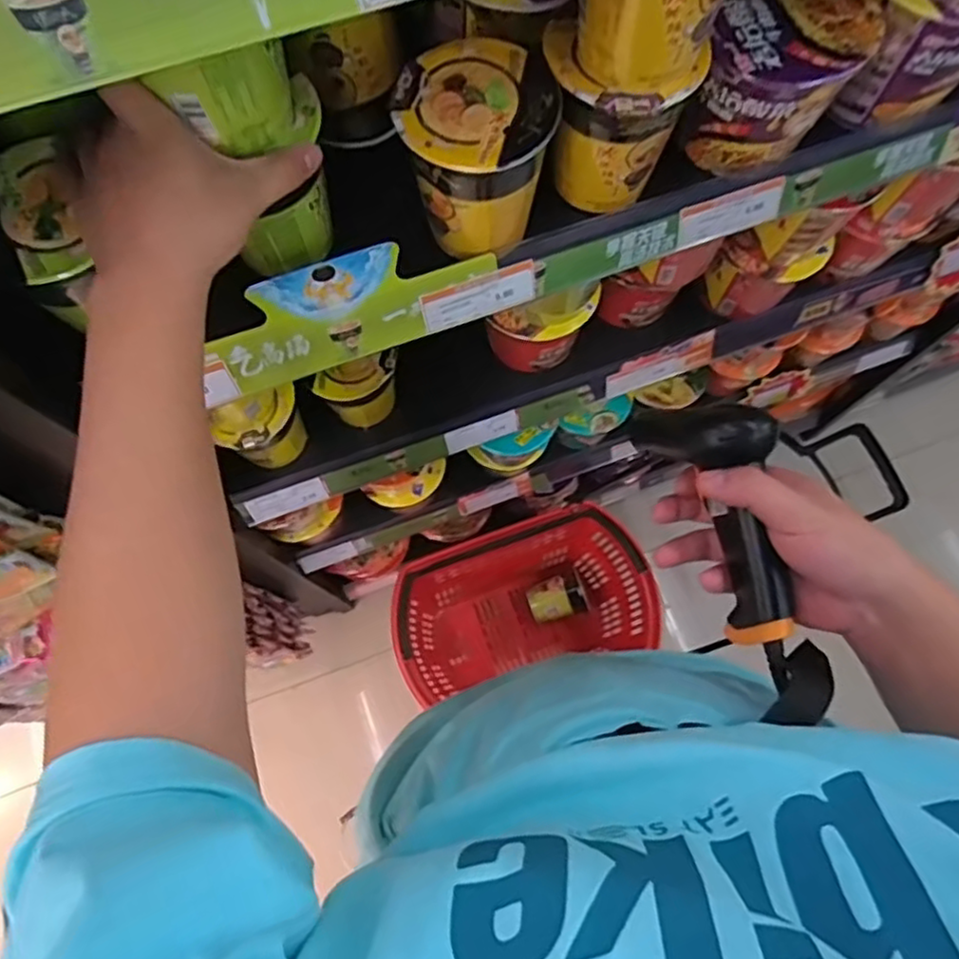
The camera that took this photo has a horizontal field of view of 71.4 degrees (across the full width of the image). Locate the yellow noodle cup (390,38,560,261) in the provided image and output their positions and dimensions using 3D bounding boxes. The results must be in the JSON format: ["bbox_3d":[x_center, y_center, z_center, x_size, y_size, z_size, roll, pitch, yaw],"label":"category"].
[{"bbox_3d":[-0.002,-0.225,0.472,0.099,0.100,0.100,0,73,0],"label":"yellow noodle cup"}]

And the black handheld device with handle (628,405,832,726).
[{"bbox_3d":[0.164,0.042,0.416,0.065,0.057,0.203,-15,77,-4],"label":"black handheld device with handle"}]

